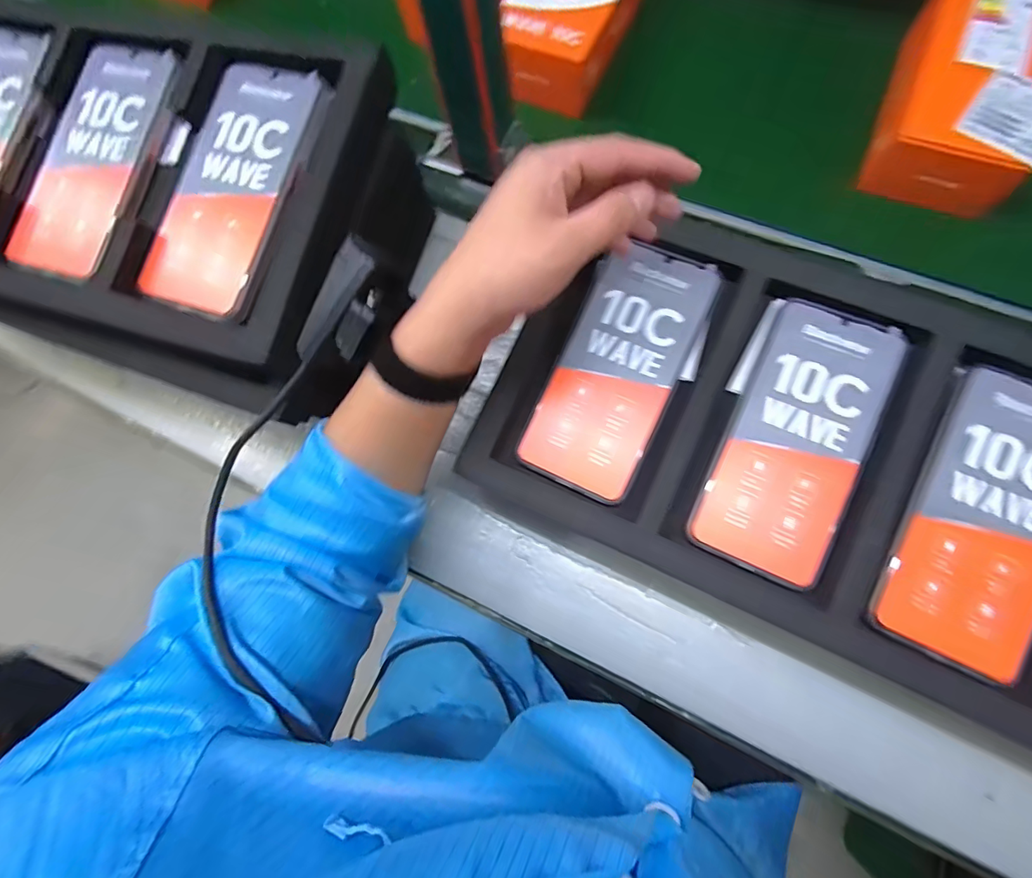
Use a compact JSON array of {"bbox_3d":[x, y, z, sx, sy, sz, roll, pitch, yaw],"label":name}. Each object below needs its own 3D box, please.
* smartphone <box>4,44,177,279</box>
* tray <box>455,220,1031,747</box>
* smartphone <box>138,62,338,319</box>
[{"bbox_3d":[-0.297,-0.197,0.338,0.080,0.009,0.170,20,87,9],"label":"smartphone"},{"bbox_3d":[0.233,0.015,0.295,0.479,0.055,0.237,25,80,10],"label":"tray"},{"bbox_3d":[-0.184,-0.164,0.315,0.087,0.006,0.168,18,86,13],"label":"smartphone"}]

